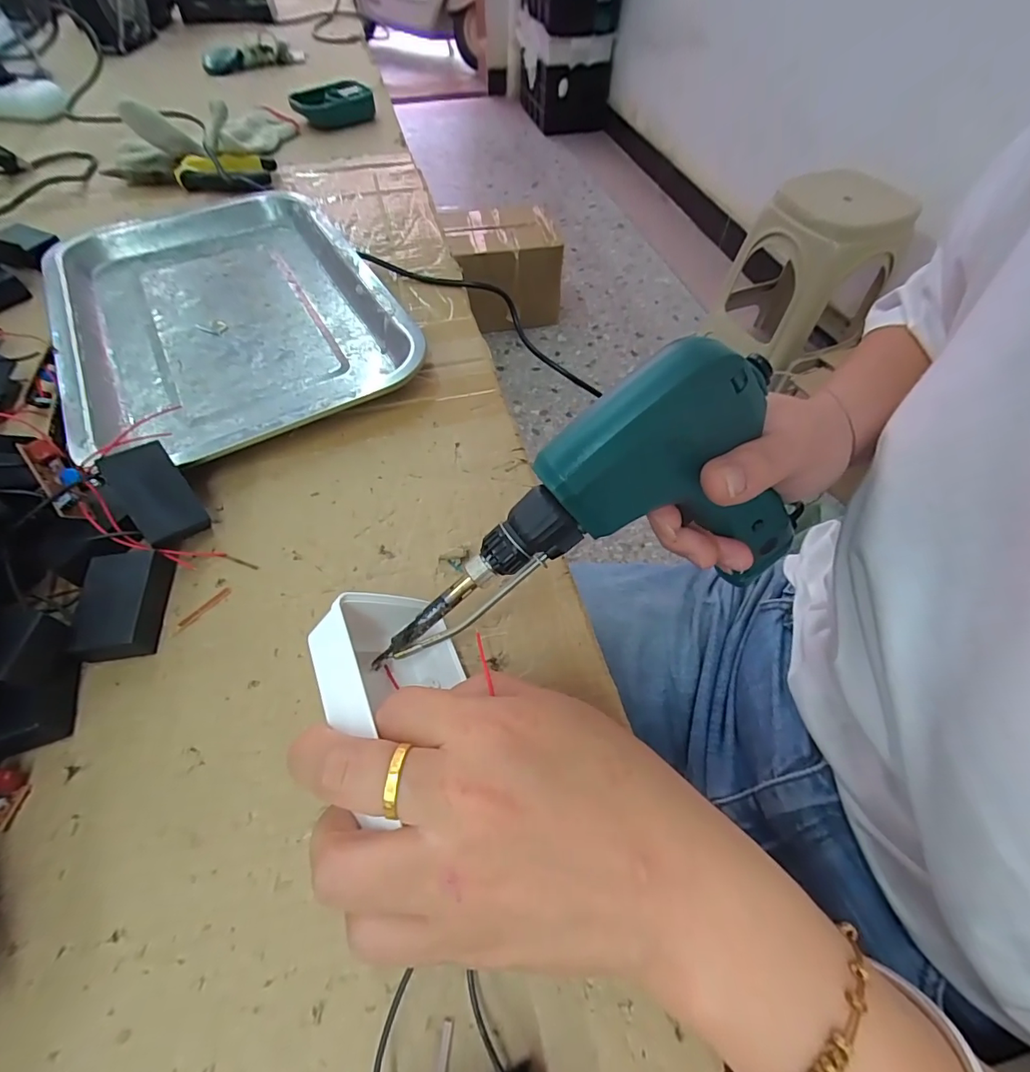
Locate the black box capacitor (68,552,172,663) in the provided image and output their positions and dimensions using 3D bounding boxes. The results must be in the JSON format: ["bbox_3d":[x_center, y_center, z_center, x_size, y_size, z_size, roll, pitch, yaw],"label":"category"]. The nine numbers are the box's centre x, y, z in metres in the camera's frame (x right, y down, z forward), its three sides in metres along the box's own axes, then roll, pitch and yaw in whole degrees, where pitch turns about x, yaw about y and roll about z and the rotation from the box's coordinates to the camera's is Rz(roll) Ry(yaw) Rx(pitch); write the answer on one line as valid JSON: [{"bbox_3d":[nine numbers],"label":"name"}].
[{"bbox_3d":[-0.180,0.032,0.224,0.029,0.020,0.049,-9,58,-7],"label":"black box capacitor"}]

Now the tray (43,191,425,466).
[{"bbox_3d":[-0.212,-0.168,0.350,0.206,0.021,0.304,-26,61,-17],"label":"tray"}]

